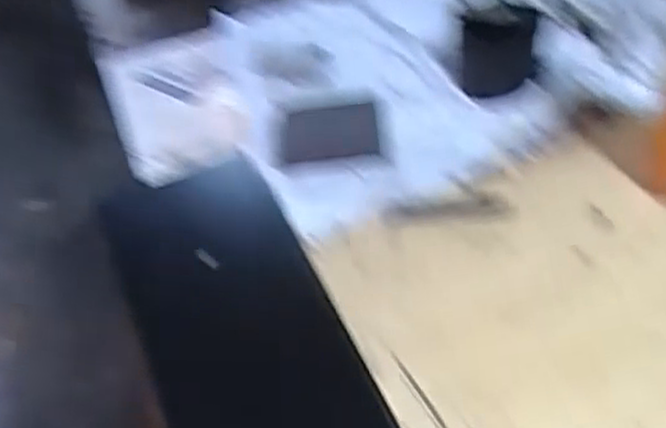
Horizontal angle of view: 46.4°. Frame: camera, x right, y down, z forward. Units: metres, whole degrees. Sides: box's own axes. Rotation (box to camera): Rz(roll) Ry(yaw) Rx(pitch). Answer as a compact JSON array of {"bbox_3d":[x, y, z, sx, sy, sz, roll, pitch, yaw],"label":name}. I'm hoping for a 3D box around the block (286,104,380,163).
[{"bbox_3d":[-0.001,-0.077,0.736,0.085,0.012,0.060,-6,64,-1],"label":"block"}]

